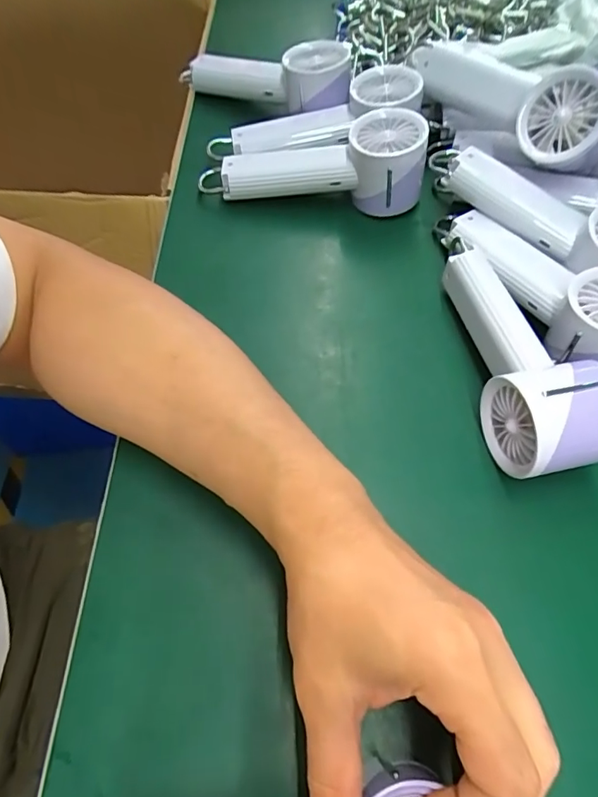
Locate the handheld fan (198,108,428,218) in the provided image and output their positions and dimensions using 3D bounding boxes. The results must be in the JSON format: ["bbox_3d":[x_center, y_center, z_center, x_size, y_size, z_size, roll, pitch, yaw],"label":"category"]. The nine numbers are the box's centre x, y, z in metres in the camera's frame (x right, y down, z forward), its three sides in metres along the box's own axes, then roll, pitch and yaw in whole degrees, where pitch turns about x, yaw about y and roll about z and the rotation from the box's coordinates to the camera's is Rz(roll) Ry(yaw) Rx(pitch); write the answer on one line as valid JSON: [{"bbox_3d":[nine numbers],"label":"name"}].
[{"bbox_3d":[0.009,-0.202,0.408,0.187,0.063,0.061,7,61,4],"label":"handheld fan"}]

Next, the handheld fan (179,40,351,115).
[{"bbox_3d":[-0.031,-0.313,0.461,0.188,0.041,0.067,26,64,30],"label":"handheld fan"}]

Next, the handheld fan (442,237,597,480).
[{"bbox_3d":[0.149,-0.032,0.334,0.066,0.072,0.183,-6,49,-2],"label":"handheld fan"}]

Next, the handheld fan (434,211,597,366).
[{"bbox_3d":[0.178,-0.085,0.362,0.074,0.061,0.188,-19,46,-9],"label":"handheld fan"}]

